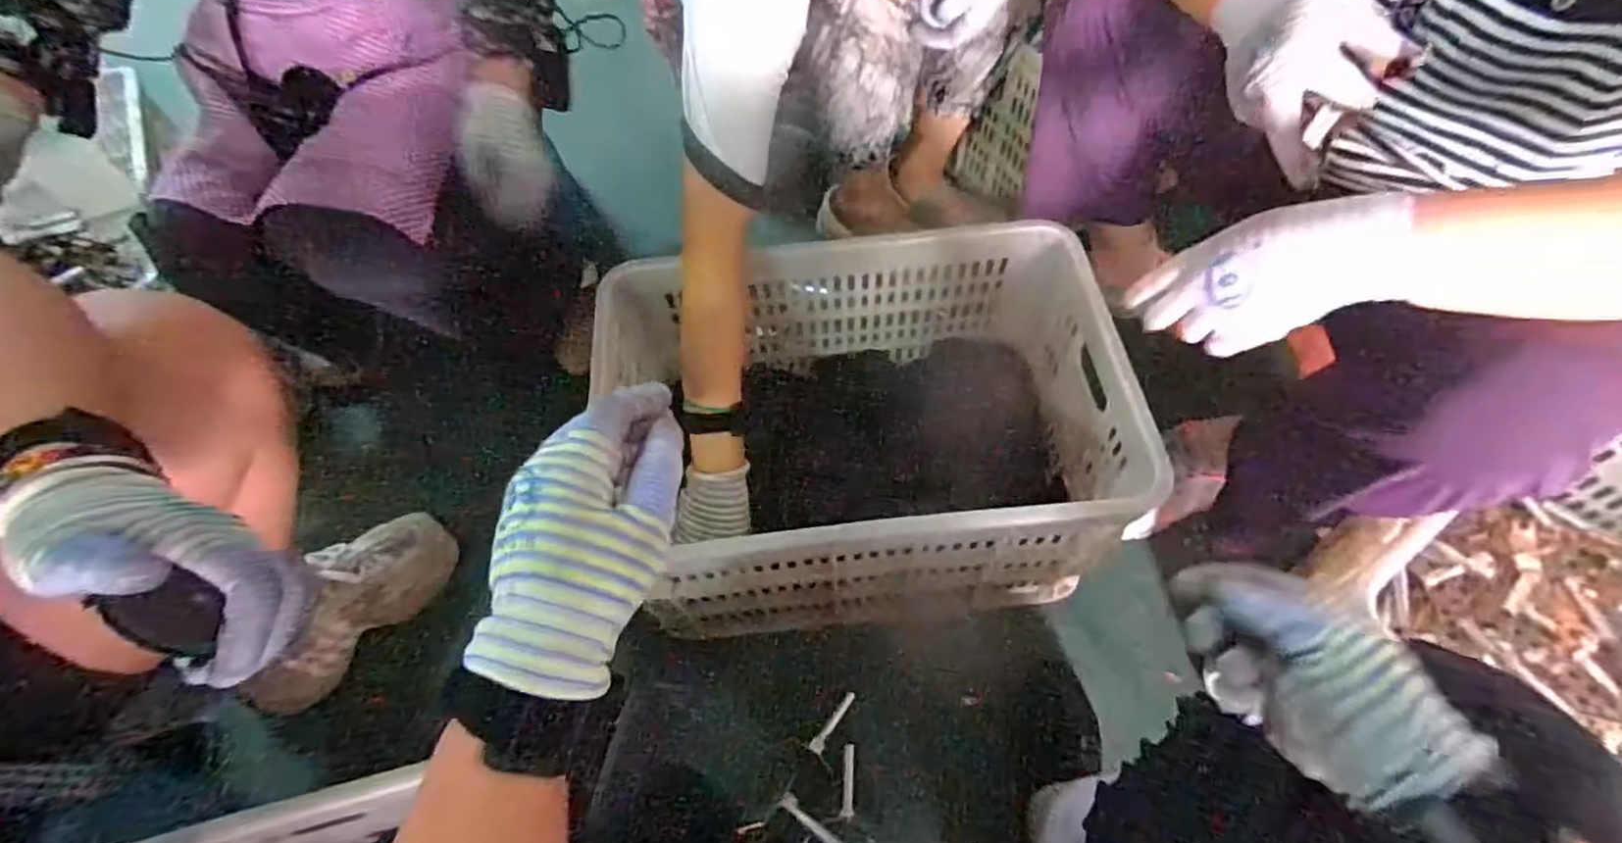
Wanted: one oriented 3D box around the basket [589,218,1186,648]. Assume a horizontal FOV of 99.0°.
[{"bbox_3d":[0.052,0.009,0.794,0.507,0.264,0.363,-7,58,0],"label":"basket"}]

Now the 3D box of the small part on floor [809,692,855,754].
[{"bbox_3d":[0.025,0.334,0.769,0.014,0.005,0.074,32,66,21],"label":"small part on floor"}]

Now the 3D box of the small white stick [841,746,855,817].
[{"bbox_3d":[0.041,0.385,0.742,0.014,0.004,0.070,3,59,6],"label":"small white stick"}]

